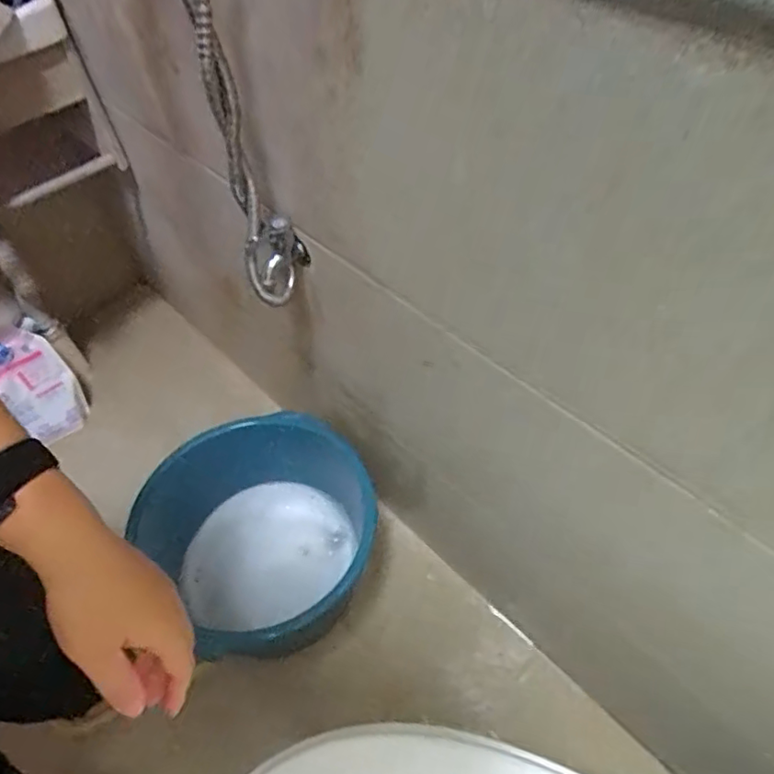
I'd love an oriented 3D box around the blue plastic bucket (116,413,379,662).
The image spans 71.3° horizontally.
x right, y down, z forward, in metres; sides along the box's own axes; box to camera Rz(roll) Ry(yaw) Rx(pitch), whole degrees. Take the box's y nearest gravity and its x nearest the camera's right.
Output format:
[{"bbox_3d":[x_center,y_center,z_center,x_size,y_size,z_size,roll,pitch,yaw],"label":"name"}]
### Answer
[{"bbox_3d":[-0.226,0.231,0.944,0.384,0.198,0.365,38,64,26],"label":"blue plastic bucket"}]

